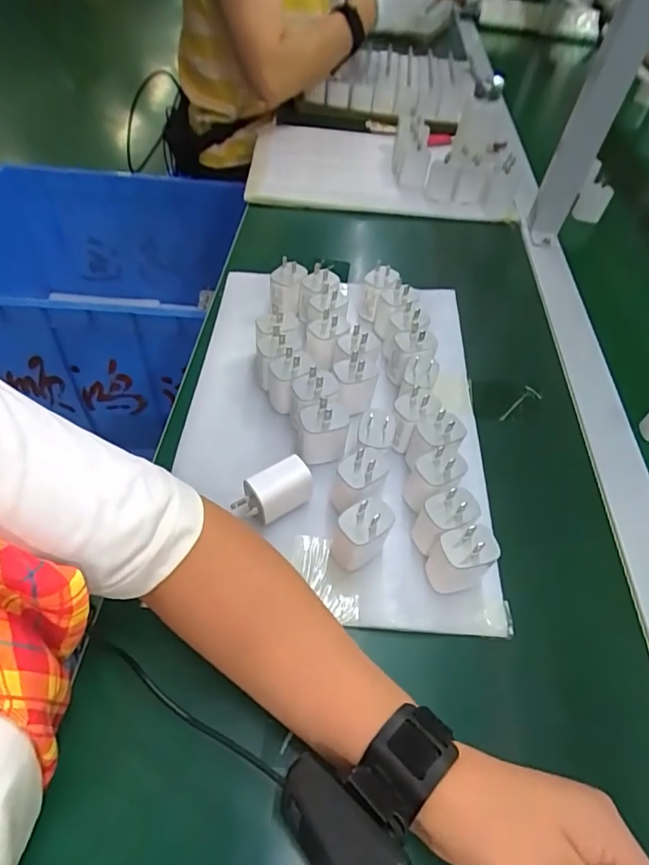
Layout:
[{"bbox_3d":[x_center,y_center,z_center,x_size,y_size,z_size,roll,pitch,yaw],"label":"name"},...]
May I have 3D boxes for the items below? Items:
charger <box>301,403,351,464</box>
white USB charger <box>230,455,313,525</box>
[{"bbox_3d":[-0.001,0.000,0.433,0.040,0.061,0.037,2,51,-5],"label":"charger"},{"bbox_3d":[-0.039,0.049,0.391,0.062,0.041,0.029,-21,56,-21],"label":"white USB charger"}]

